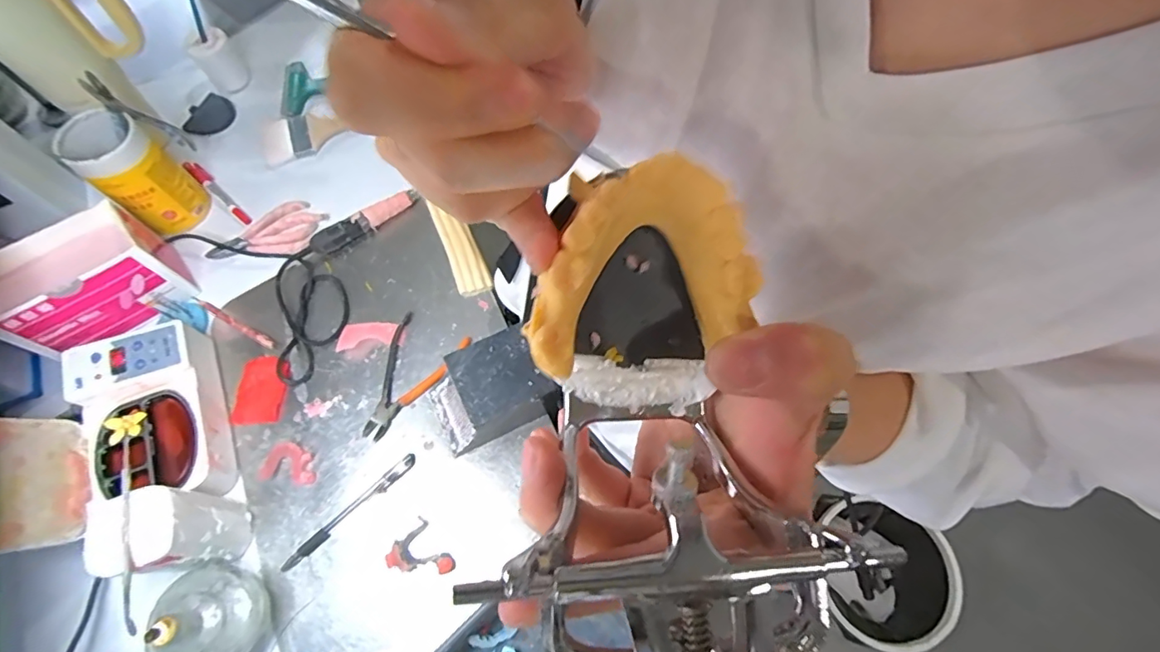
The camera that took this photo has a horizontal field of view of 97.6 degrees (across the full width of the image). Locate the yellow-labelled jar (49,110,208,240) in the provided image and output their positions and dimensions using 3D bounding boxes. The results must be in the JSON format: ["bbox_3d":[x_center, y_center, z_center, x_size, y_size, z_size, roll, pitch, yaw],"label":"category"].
[{"bbox_3d":[-0.530,-0.180,0.614,0.079,0.134,0.080,0,67,-1],"label":"yellow-labelled jar"}]

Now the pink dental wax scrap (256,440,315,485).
[{"bbox_3d":[-0.311,0.147,0.547,0.053,0.017,0.042,9,67,2],"label":"pink dental wax scrap"}]

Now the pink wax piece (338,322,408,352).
[{"bbox_3d":[-0.249,0.009,0.605,0.075,0.015,0.035,-9,68,-5],"label":"pink wax piece"}]

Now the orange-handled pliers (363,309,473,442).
[{"bbox_3d":[-0.197,0.062,0.587,0.086,0.011,0.147,19,68,6],"label":"orange-handled pliers"}]

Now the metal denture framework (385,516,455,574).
[{"bbox_3d":[-0.160,0.231,0.507,0.061,0.013,0.048,40,72,14],"label":"metal denture framework"}]

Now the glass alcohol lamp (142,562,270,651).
[{"bbox_3d":[-0.324,0.258,0.444,0.082,0.103,0.090,0,67,-1],"label":"glass alcohol lamp"}]

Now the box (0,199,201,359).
[{"bbox_3d":[-0.549,-0.047,0.570,0.152,0.101,0.089,-36,73,-15],"label":"box"}]

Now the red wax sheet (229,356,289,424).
[{"bbox_3d":[-0.366,0.072,0.581,0.057,0.008,0.077,-3,67,-3],"label":"red wax sheet"}]

